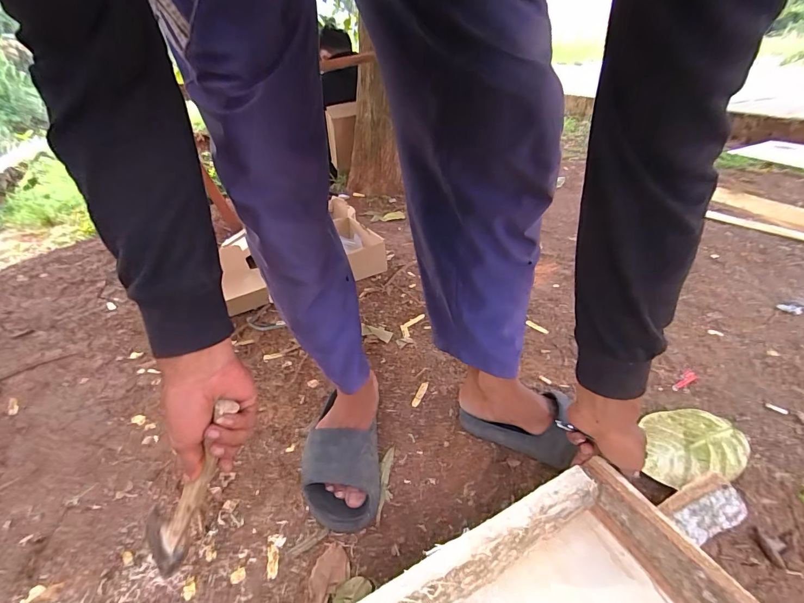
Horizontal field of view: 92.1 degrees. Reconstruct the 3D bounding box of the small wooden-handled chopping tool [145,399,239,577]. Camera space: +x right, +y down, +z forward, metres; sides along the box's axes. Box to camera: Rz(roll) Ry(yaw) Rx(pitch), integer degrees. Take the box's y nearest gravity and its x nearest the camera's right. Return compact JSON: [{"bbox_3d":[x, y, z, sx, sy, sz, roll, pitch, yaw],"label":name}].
[{"bbox_3d":[-0.228,0.201,0.422,0.041,0.247,0.036,19,22,-29],"label":"small wooden-handled chopping tool"}]

